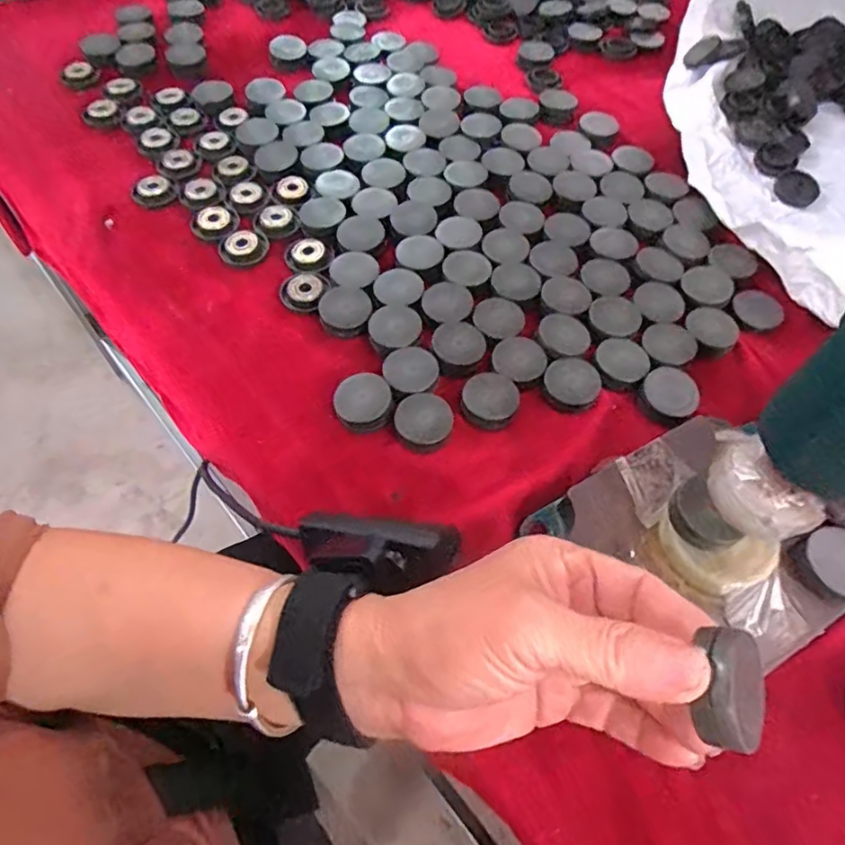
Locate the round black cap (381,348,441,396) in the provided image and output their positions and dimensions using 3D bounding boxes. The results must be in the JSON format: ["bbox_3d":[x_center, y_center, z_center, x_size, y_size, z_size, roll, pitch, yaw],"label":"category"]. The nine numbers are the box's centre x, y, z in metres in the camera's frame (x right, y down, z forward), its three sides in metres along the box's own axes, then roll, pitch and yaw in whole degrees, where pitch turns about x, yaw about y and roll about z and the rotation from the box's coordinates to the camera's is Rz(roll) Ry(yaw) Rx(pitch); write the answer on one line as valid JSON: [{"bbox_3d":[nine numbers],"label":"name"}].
[{"bbox_3d":[-0.006,-0.032,0.347,0.032,0.004,0.033,2,59,-3],"label":"round black cap"}]

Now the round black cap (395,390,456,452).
[{"bbox_3d":[0.001,-0.001,0.334,0.032,0.007,0.034,2,59,-3],"label":"round black cap"}]

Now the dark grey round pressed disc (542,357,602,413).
[{"bbox_3d":[0.089,-0.024,0.348,0.033,0.004,0.036,2,59,-3],"label":"dark grey round pressed disc"}]

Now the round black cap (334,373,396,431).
[{"bbox_3d":[-0.034,-0.012,0.335,0.032,0.006,0.034,2,59,-3],"label":"round black cap"}]

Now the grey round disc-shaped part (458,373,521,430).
[{"bbox_3d":[0.040,-0.014,0.341,0.031,0.004,0.036,28,61,13],"label":"grey round disc-shaped part"}]

